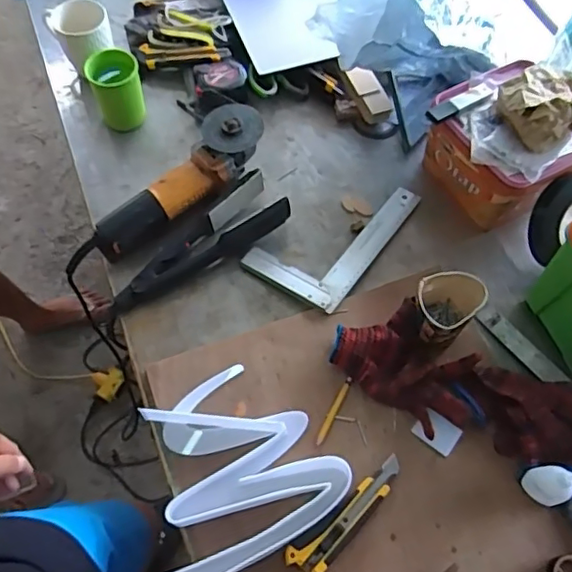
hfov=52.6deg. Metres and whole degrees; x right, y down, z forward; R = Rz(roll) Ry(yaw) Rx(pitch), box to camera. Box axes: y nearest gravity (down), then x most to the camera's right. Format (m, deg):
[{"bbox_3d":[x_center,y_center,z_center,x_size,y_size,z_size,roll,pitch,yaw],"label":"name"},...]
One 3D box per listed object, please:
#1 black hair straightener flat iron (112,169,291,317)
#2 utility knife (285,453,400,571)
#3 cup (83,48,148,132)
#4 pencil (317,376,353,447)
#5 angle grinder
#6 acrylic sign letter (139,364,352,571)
[{"bbox_3d":[-0.125,-0.056,0.802,0.273,0.057,0.073,-33,67,-16],"label":"black hair straightener flat iron"},{"bbox_3d":[0.072,0.258,0.644,0.161,0.020,0.040,-35,68,-17],"label":"utility knife"},{"bbox_3d":[-0.258,-0.299,0.895,0.073,0.097,0.073,0,62,0],"label":"cup"},{"bbox_3d":[0.058,0.151,0.702,0.010,0.004,0.091,24,65,12],"label":"pencil"},{"bbox_3d":[-0.160,-0.129,0.813,0.085,0.091,0.316,40,69,18],"label":"angle grinder"},{"bbox_3d":[-0.089,0.217,0.651,0.276,0.039,0.208,-28,66,-14],"label":"acrylic sign letter"}]

